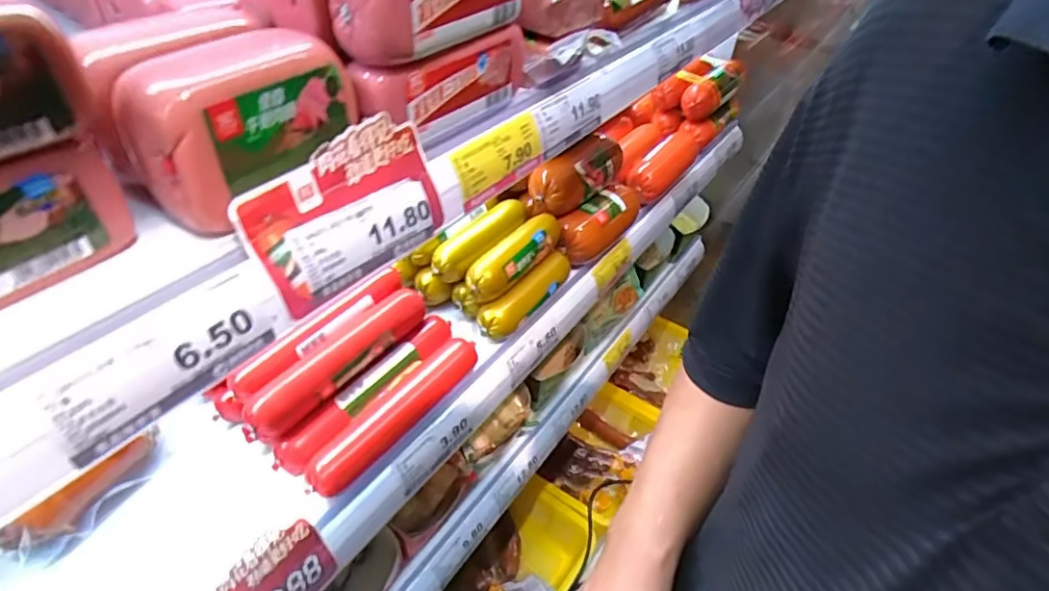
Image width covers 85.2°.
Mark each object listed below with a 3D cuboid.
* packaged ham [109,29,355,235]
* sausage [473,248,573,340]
[{"bbox_3d":[-0.134,-0.086,0.277,0.053,0.063,0.101,34,50,28],"label":"packaged ham"},{"bbox_3d":[0.007,-0.006,0.599,0.030,0.032,0.144,31,49,26],"label":"sausage"}]

